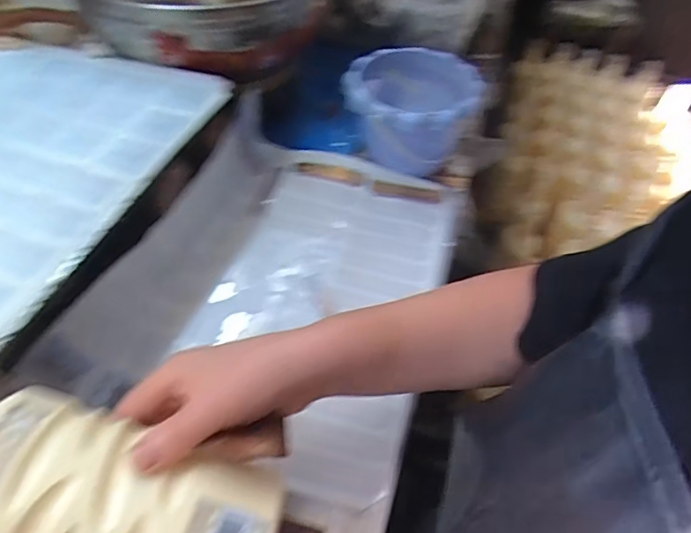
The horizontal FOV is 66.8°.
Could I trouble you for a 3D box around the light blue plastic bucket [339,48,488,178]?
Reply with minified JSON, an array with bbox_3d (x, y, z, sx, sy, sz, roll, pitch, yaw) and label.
[{"bbox_3d":[0.080,-0.185,0.661,0.165,0.112,0.149,6,50,1],"label":"light blue plastic bucket"}]

